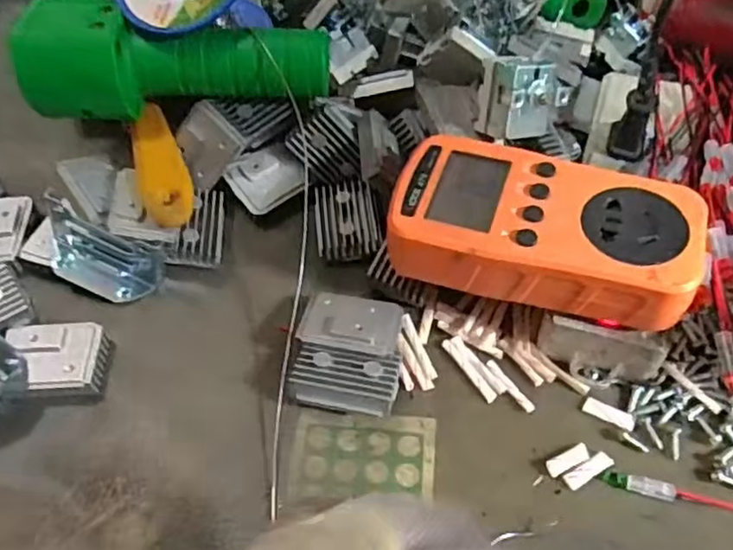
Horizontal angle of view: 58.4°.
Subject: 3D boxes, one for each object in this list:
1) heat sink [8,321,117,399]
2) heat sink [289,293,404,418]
[{"bbox_3d":[-0.143,0.041,0.302,0.045,0.015,0.036,-4,55,-1],"label":"heat sink"},{"bbox_3d":[-0.008,0.035,0.301,0.046,0.019,0.057,6,55,5],"label":"heat sink"}]

